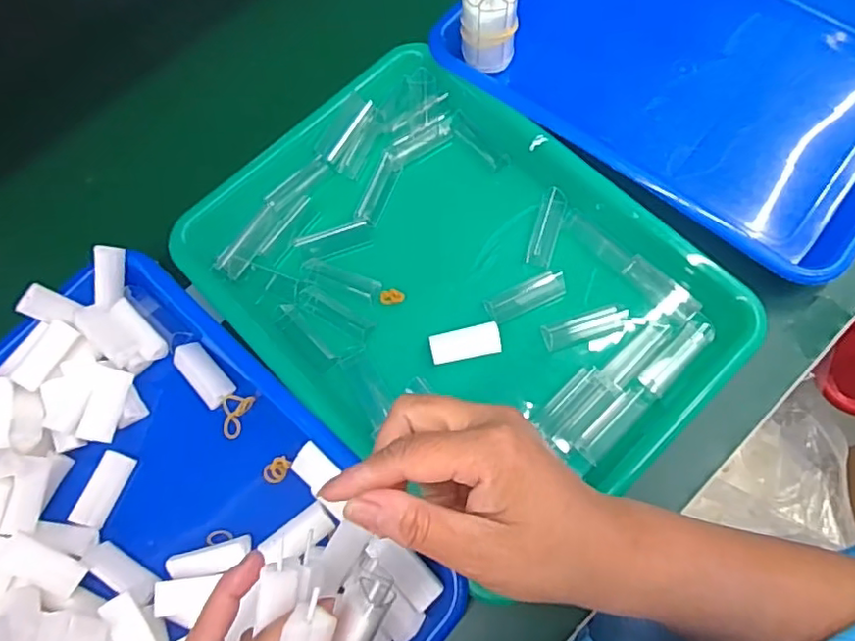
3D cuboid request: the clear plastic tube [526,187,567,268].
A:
[{"bbox_3d":[0.084,-0.065,0.425,0.018,0.014,0.056,14,72,10],"label":"clear plastic tube"}]

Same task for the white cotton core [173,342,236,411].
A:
[{"bbox_3d":[-0.150,0.036,0.402,0.021,0.009,0.048,-41,72,-10],"label":"white cotton core"}]

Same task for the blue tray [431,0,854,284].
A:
[{"bbox_3d":[0.202,-0.202,0.452,0.328,0.047,0.253,36,76,16],"label":"blue tray"}]

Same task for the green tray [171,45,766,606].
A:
[{"bbox_3d":[0.017,-0.025,0.411,0.346,0.034,0.245,41,78,17],"label":"green tray"}]

